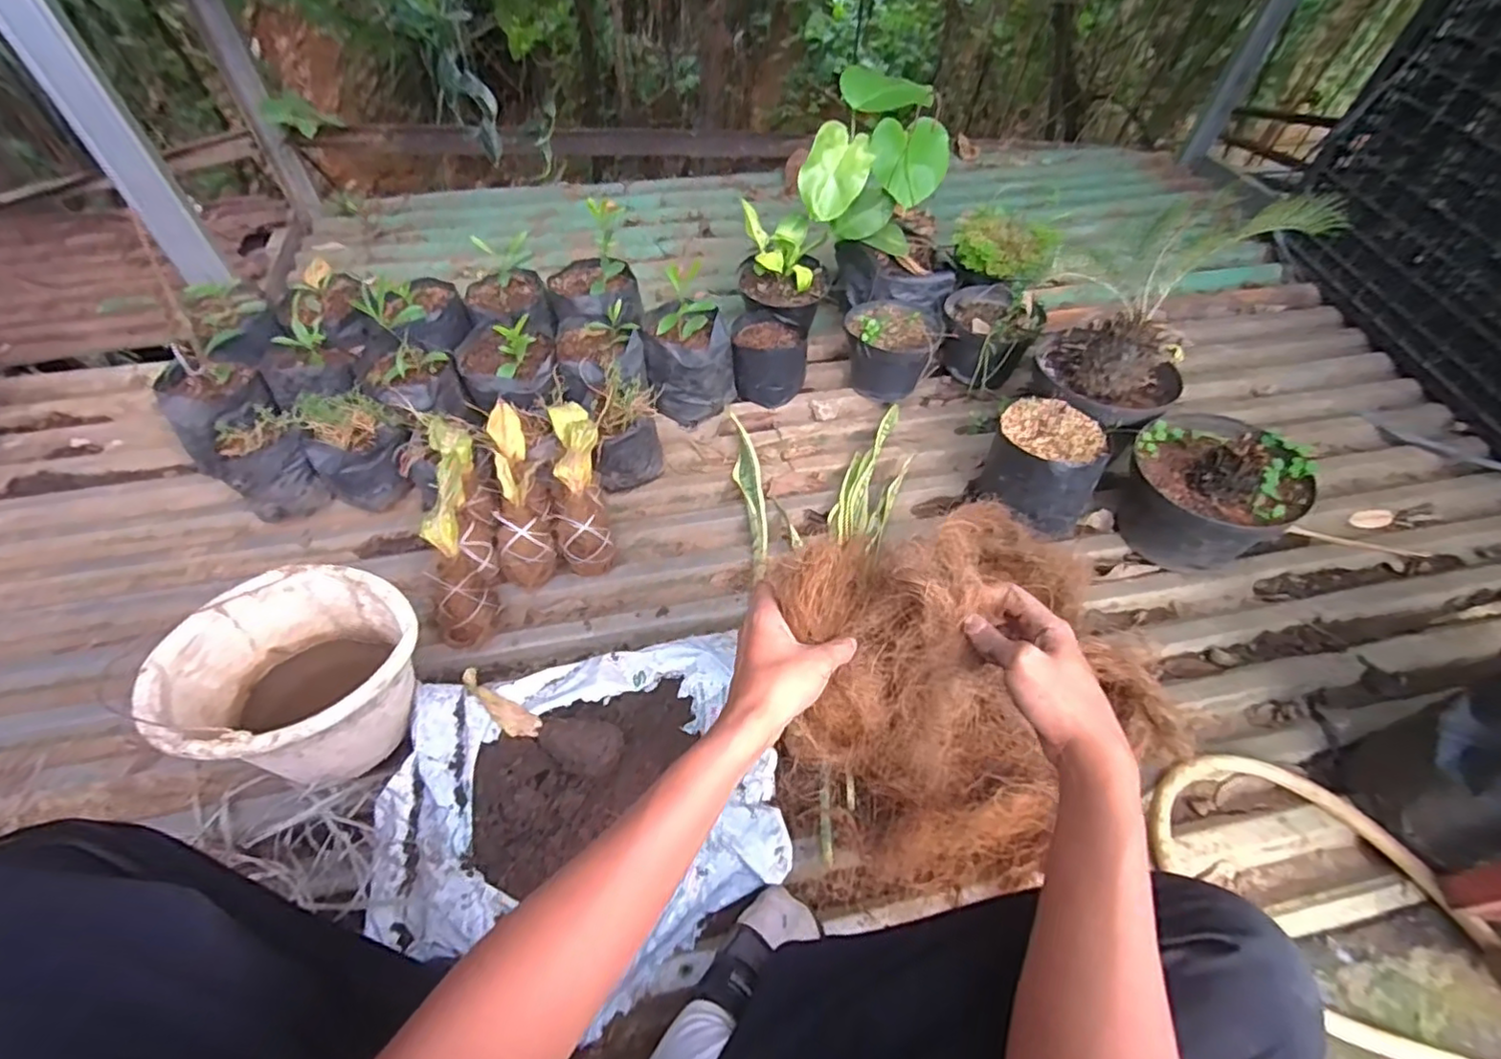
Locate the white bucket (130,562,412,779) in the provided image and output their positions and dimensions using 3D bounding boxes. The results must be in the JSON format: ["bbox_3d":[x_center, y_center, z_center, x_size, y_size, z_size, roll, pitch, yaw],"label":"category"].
[{"bbox_3d":[-0.500,0.177,0.740,0.248,0.188,0.225,17,55,8],"label":"white bucket"}]

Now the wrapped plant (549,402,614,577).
[{"bbox_3d":[-0.250,-0.061,0.936,0.078,0.101,0.255,-7,89,-6],"label":"wrapped plant"}]

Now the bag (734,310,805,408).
[{"bbox_3d":[0.034,-0.311,1.185,0.130,0.112,0.136,0,54,-4],"label":"bag"}]

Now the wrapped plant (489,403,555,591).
[{"bbox_3d":[-0.331,-0.051,0.911,0.077,0.071,0.263,-10,88,-9],"label":"wrapped plant"}]

